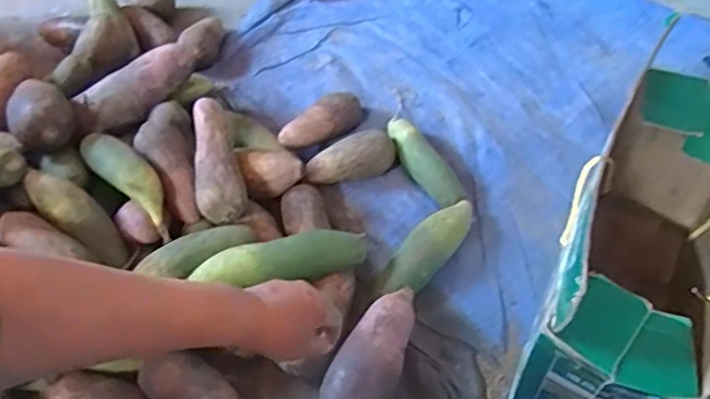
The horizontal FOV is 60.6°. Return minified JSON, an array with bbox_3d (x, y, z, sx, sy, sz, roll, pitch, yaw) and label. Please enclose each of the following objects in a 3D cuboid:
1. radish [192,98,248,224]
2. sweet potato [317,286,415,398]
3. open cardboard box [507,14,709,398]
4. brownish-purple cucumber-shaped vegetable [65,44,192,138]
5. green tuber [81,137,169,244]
[{"bbox_3d":[-0.192,-0.055,0.843,0.060,0.046,0.178,-13,67,-4],"label":"radish"},{"bbox_3d":[0.023,0.207,0.761,0.083,0.061,0.203,22,59,20],"label":"sweet potato"},{"bbox_3d":[0.312,0.057,0.637,0.167,0.329,0.365,22,59,20],"label":"open cardboard box"},{"bbox_3d":[-0.336,-0.170,0.934,0.198,0.054,0.067,-29,57,-15],"label":"brownish-purple cucumber-shaped vegetable"},{"bbox_3d":[-0.309,-0.030,0.840,0.061,0.045,0.189,-40,76,-21],"label":"green tuber"}]

